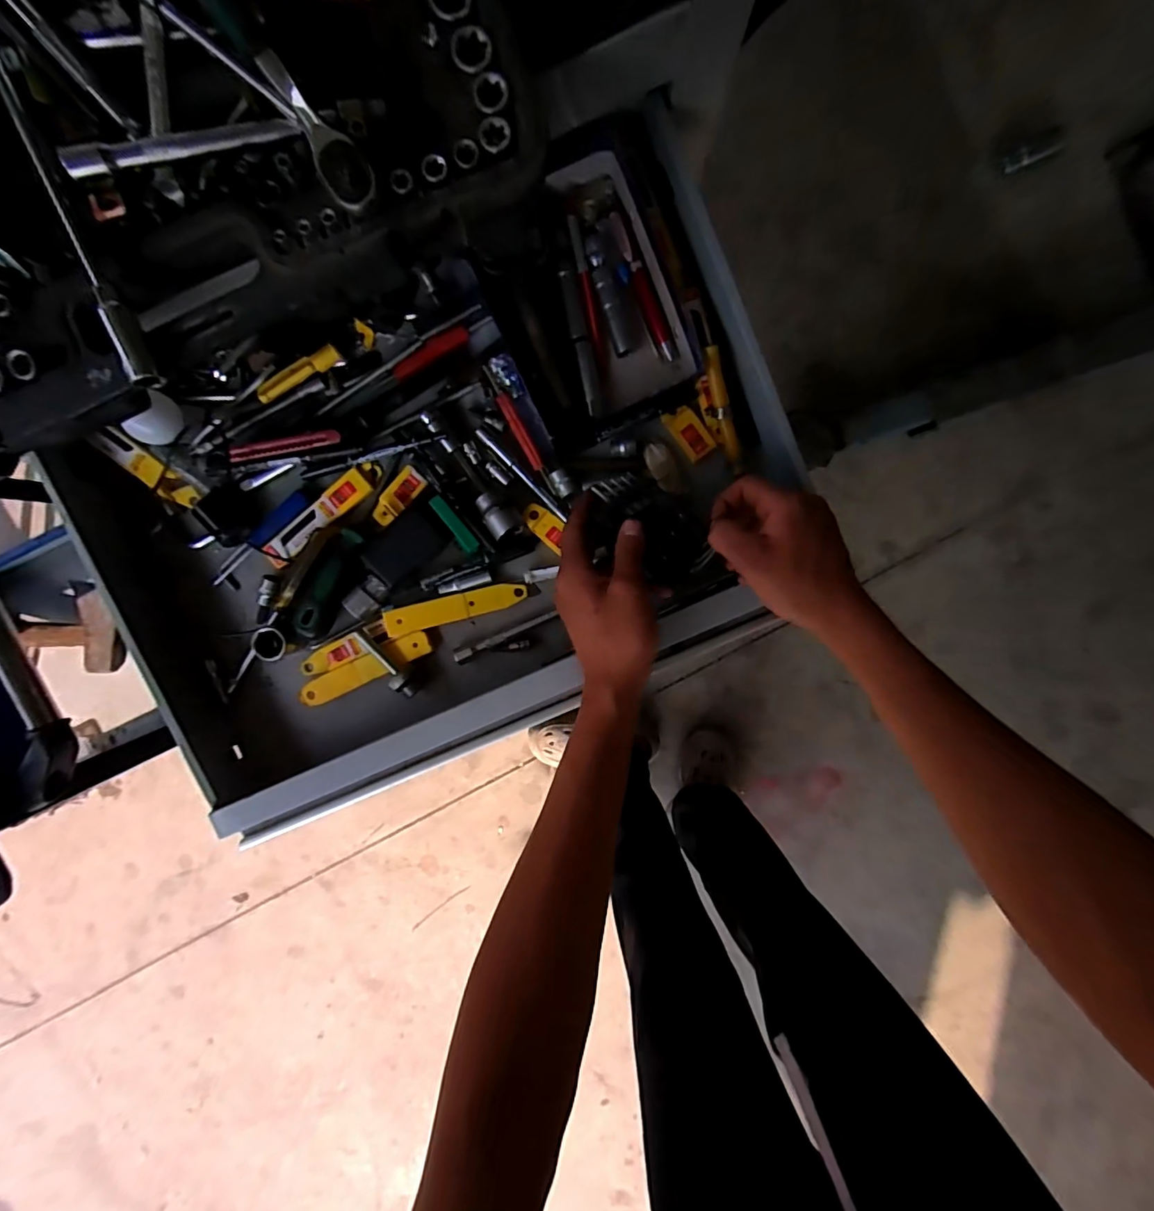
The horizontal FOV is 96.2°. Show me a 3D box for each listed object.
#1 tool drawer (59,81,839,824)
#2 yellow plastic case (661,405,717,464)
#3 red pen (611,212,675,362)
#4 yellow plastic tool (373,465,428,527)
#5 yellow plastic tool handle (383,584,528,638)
[{"bbox_3d":[-0.123,-0.095,0.446,0.578,0.080,0.421,-23,95,3],"label":"tool drawer"},{"bbox_3d":[0.099,-0.152,0.457,0.025,0.008,0.049,-37,94,4],"label":"yellow plastic case"},{"bbox_3d":[0.057,-0.271,0.442,0.014,0.012,0.123,-23,95,3],"label":"red pen"},{"bbox_3d":[-0.161,-0.098,0.468,0.027,0.009,0.059,39,95,-3],"label":"yellow plastic tool"},{"bbox_3d":[-0.110,0.003,0.472,0.128,0.005,0.025,-14,106,-4],"label":"yellow plastic tool handle"}]

